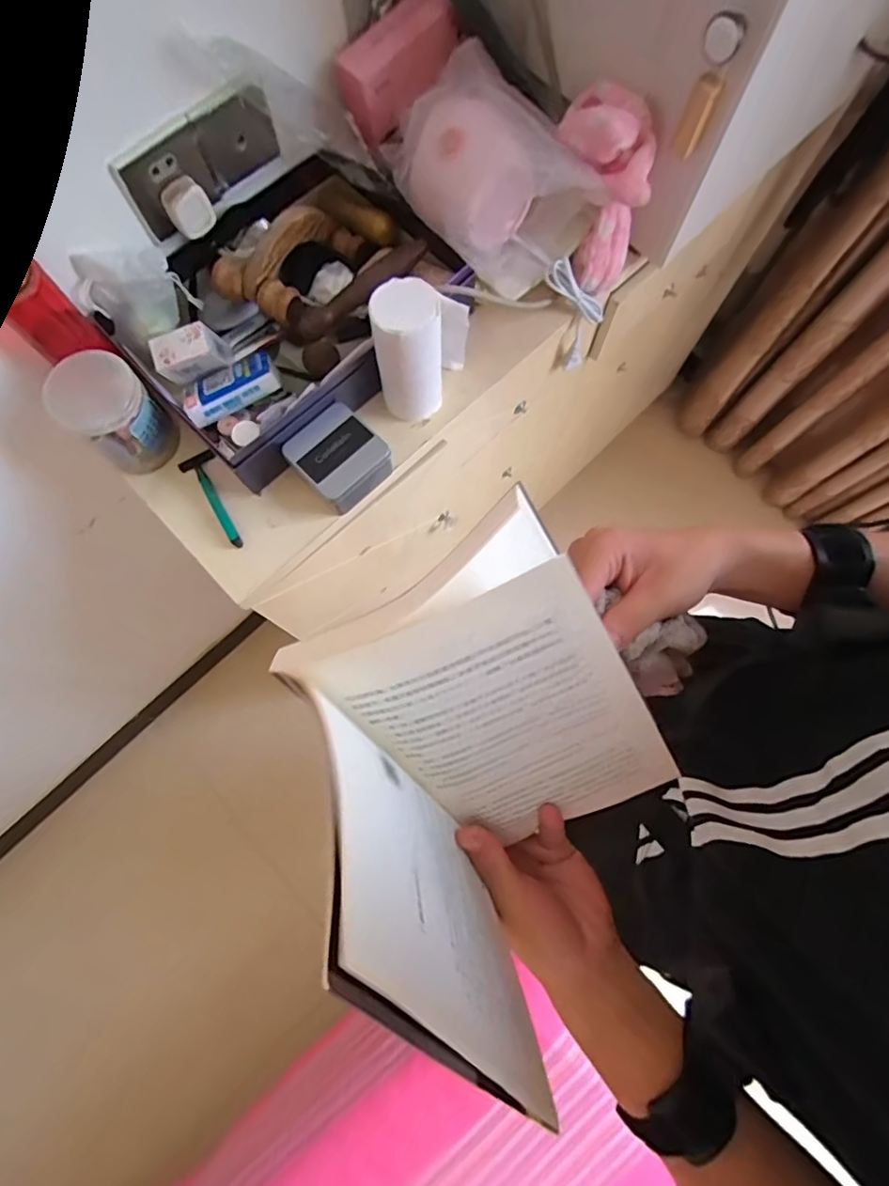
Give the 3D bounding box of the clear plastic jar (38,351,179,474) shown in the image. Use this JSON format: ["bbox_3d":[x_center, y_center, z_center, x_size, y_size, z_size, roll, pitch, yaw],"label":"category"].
[{"bbox_3d":[-0.347,-0.186,0.575,0.086,0.113,0.079,-42,79,-9],"label":"clear plastic jar"}]

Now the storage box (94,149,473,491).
[{"bbox_3d":[-0.180,-0.306,0.598,0.246,0.085,0.311,44,80,10],"label":"storage box"}]

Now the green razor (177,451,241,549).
[{"bbox_3d":[-0.246,-0.107,0.589,0.038,0.013,0.120,-37,78,-8],"label":"green razor"}]

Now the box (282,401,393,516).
[{"bbox_3d":[-0.108,-0.146,0.574,0.095,0.046,0.101,42,80,10],"label":"box"}]

